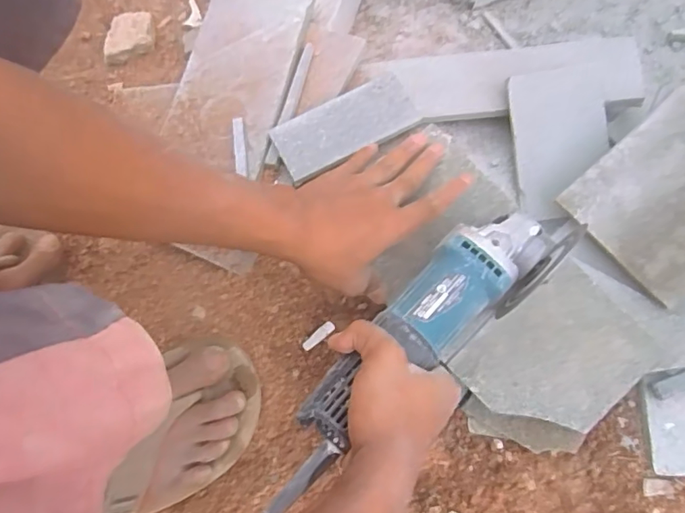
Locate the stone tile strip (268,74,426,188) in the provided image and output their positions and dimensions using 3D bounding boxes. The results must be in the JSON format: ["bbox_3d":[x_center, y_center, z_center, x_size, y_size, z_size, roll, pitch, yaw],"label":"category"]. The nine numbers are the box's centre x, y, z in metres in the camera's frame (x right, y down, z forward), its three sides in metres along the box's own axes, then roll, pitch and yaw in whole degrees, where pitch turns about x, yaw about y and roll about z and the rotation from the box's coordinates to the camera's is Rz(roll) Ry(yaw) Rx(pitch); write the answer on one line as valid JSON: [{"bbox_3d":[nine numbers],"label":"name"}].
[{"bbox_3d":[0.003,-0.138,0.561,0.151,0.012,0.063,-27,77,-8],"label":"stone tile strip"}]

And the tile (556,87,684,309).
[{"bbox_3d":[0.310,-0.049,0.486,0.150,0.009,0.153,-44,82,9],"label":"tile"}]

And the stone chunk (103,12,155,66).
[{"bbox_3d":[-0.272,-0.279,0.680,0.058,0.025,0.073,-10,72,-6],"label":"stone chunk"}]

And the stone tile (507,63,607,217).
[{"bbox_3d":[0.227,-0.117,0.552,0.096,0.011,0.147,-7,95,2],"label":"stone tile"}]

